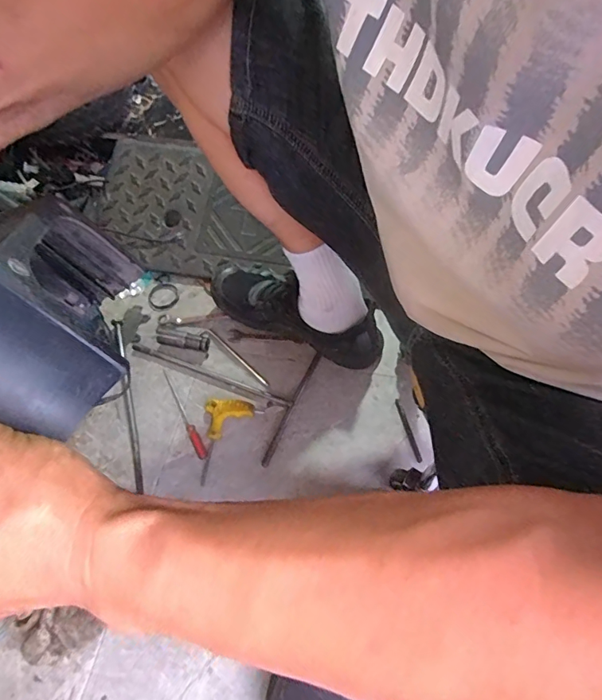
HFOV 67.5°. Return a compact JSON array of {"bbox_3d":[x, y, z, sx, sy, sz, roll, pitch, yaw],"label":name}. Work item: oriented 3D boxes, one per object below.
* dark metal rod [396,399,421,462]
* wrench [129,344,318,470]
[{"bbox_3d":[0.153,0.115,0.647,0.008,0.007,0.095,-11,59,-6],"label":"dark metal rod"},{"bbox_3d":[-0.129,0.034,0.683,0.266,0.013,0.186,21,61,13],"label":"wrench"}]

